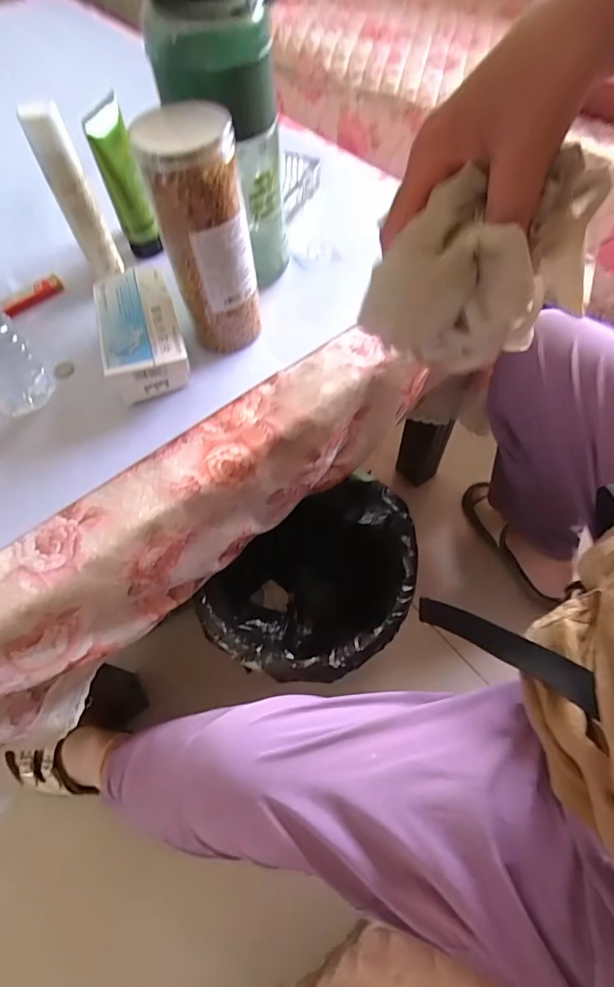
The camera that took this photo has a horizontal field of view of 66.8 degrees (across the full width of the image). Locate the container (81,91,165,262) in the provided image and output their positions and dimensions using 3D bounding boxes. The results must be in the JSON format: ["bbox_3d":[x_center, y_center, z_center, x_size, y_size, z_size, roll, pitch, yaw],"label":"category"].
[{"bbox_3d":[-0.188,-0.314,0.483,0.038,0.136,0.040,-19,64,-7],"label":"container"}]

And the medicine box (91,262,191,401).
[{"bbox_3d":[-0.157,-0.152,0.446,0.069,0.052,0.122,-18,64,-7],"label":"medicine box"}]

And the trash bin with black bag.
[{"bbox_3d":[0.001,0.142,0.638,0.249,0.274,0.221,2,63,3],"label":"trash bin with black bag"}]

